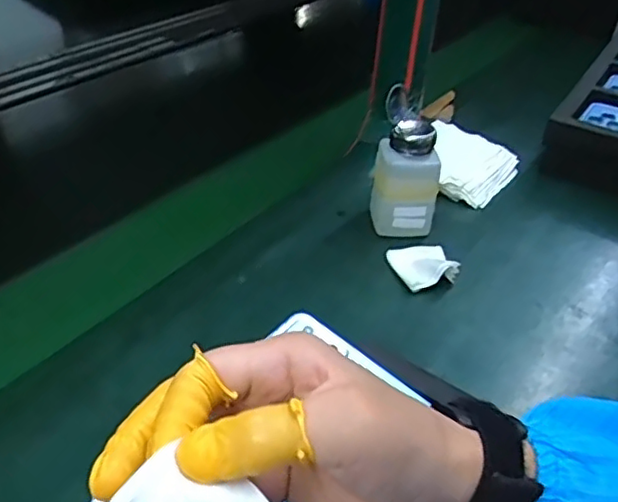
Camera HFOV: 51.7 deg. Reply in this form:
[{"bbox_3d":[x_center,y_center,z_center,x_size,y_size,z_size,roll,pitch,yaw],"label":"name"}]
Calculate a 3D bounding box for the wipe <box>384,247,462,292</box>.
[{"bbox_3d":[0.100,0.010,0.552,0.050,0.025,0.052,-1,44,-8],"label":"wipe"}]

